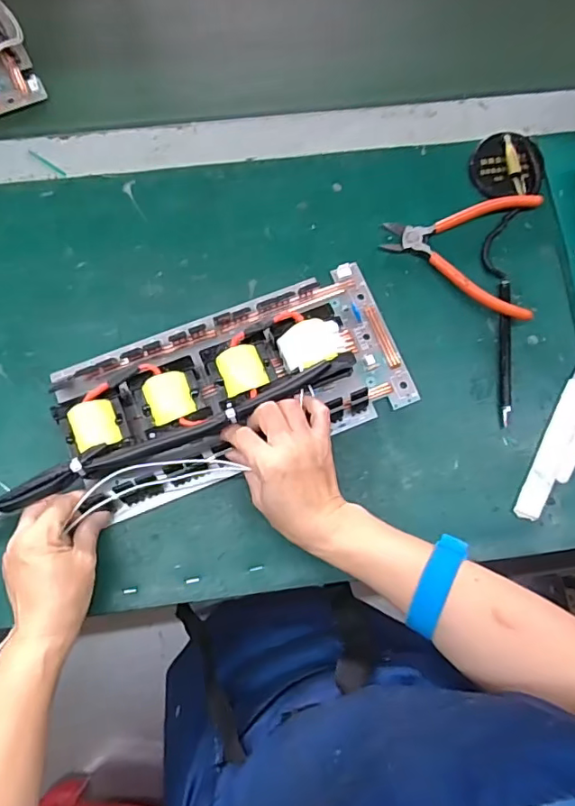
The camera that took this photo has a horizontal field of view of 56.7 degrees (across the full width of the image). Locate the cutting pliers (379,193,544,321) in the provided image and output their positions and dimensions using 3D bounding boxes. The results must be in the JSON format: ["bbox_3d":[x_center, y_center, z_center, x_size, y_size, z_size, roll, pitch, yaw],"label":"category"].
[{"bbox_3d":[0.178,-0.157,0.488,0.147,0.019,0.118,35,79,6],"label":"cutting pliers"}]

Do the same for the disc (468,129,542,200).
[{"bbox_3d":[0.212,-0.227,0.506,0.068,0.017,0.065,0,77,-1],"label":"disc"}]

